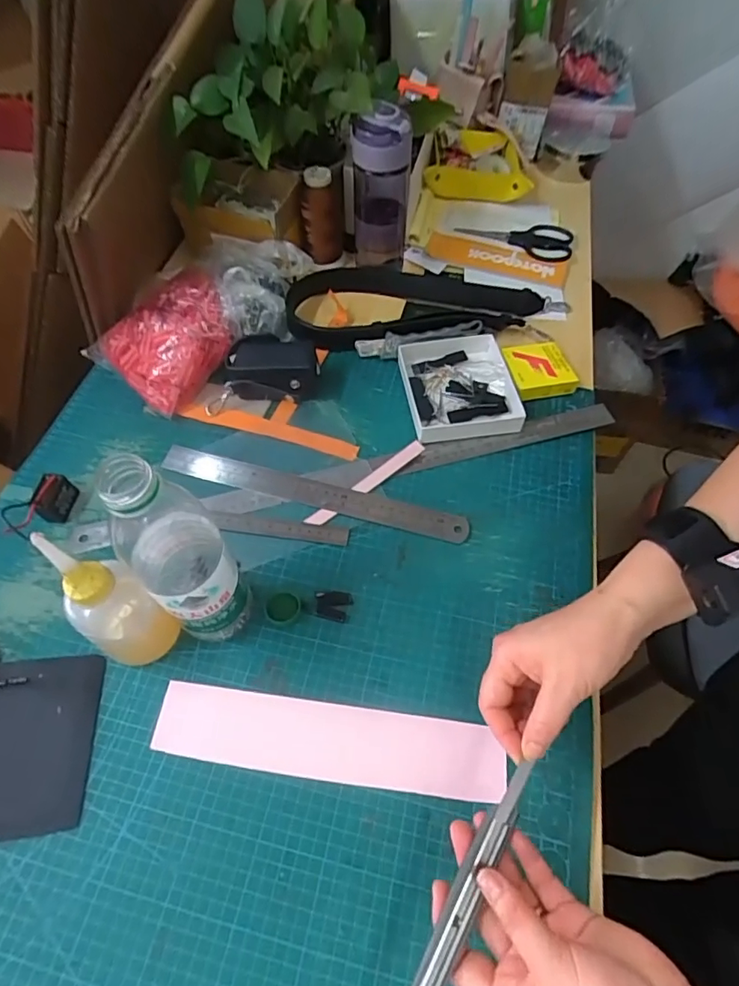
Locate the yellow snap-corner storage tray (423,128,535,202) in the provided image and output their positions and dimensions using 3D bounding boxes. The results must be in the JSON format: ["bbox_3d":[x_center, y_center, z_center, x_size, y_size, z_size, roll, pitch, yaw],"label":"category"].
[{"bbox_3d":[0.163,-0.516,0.820,0.163,0.051,0.140,0,58,0],"label":"yellow snap-corner storage tray"}]

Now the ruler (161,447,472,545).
[{"bbox_3d":[-0.060,-0.001,0.531,0.321,0.004,0.032,14,59,8],"label":"ruler"}]

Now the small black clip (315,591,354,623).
[{"bbox_3d":[-0.033,0.102,0.467,0.033,0.005,0.026,5,59,3],"label":"small black clip"}]

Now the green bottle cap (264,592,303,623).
[{"bbox_3d":[-0.078,0.102,0.464,0.031,0.009,0.027,10,59,6],"label":"green bottle cap"}]

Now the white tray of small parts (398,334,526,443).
[{"bbox_3d":[0.103,-0.123,0.598,0.118,0.027,0.136,-7,59,-4],"label":"white tray of small parts"}]

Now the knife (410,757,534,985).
[{"bbox_3d":[0.055,0.238,0.302,0.016,0.005,0.165,29,65,16],"label":"knife"}]

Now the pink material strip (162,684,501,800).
[{"bbox_3d":[-0.034,0.195,0.410,0.269,0.007,0.056,6,62,4],"label":"pink material strip"}]

